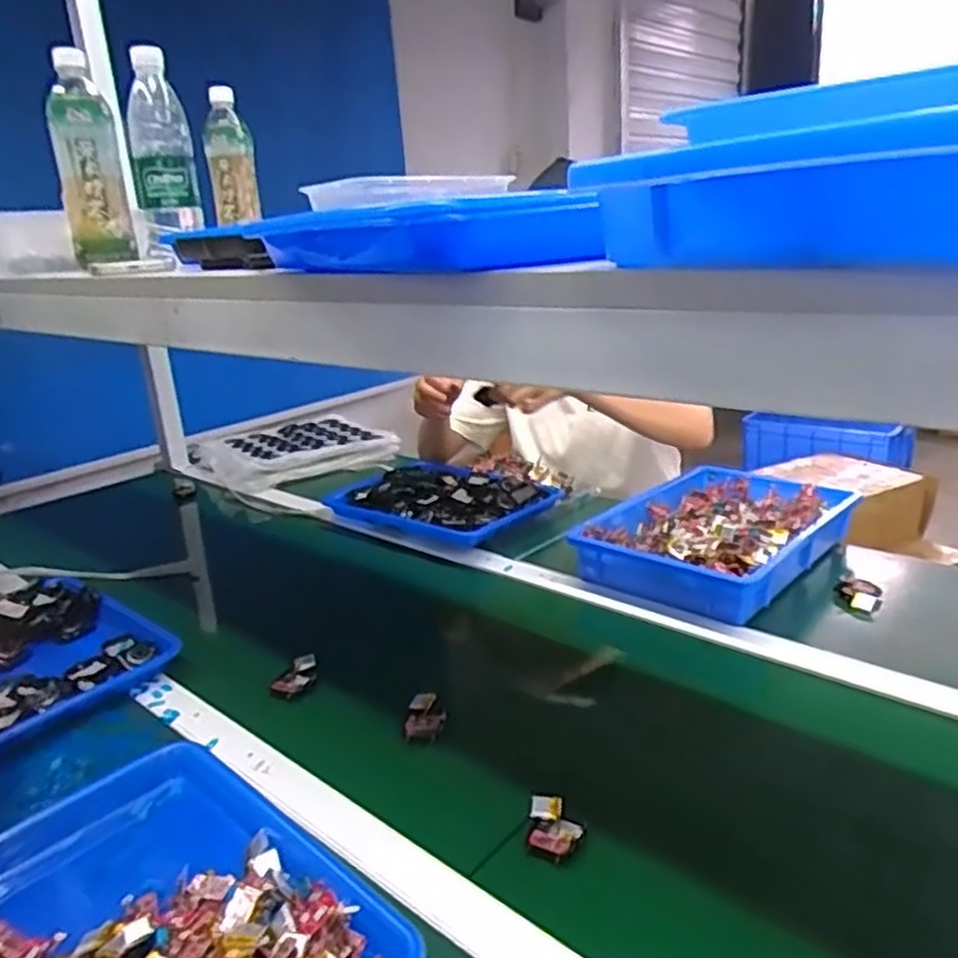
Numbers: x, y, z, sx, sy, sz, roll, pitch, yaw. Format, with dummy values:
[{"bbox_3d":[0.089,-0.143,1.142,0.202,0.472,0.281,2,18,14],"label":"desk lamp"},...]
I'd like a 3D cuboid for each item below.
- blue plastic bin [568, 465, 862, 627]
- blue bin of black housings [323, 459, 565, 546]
[{"bbox_3d":[0.311,0.069,1.017,0.348,0.055,0.256,-21,25,-41],"label":"blue plastic bin"},{"bbox_3d":[-0.071,0.026,1.238,0.339,0.047,0.210,9,23,35],"label":"blue bin of black housings"}]

